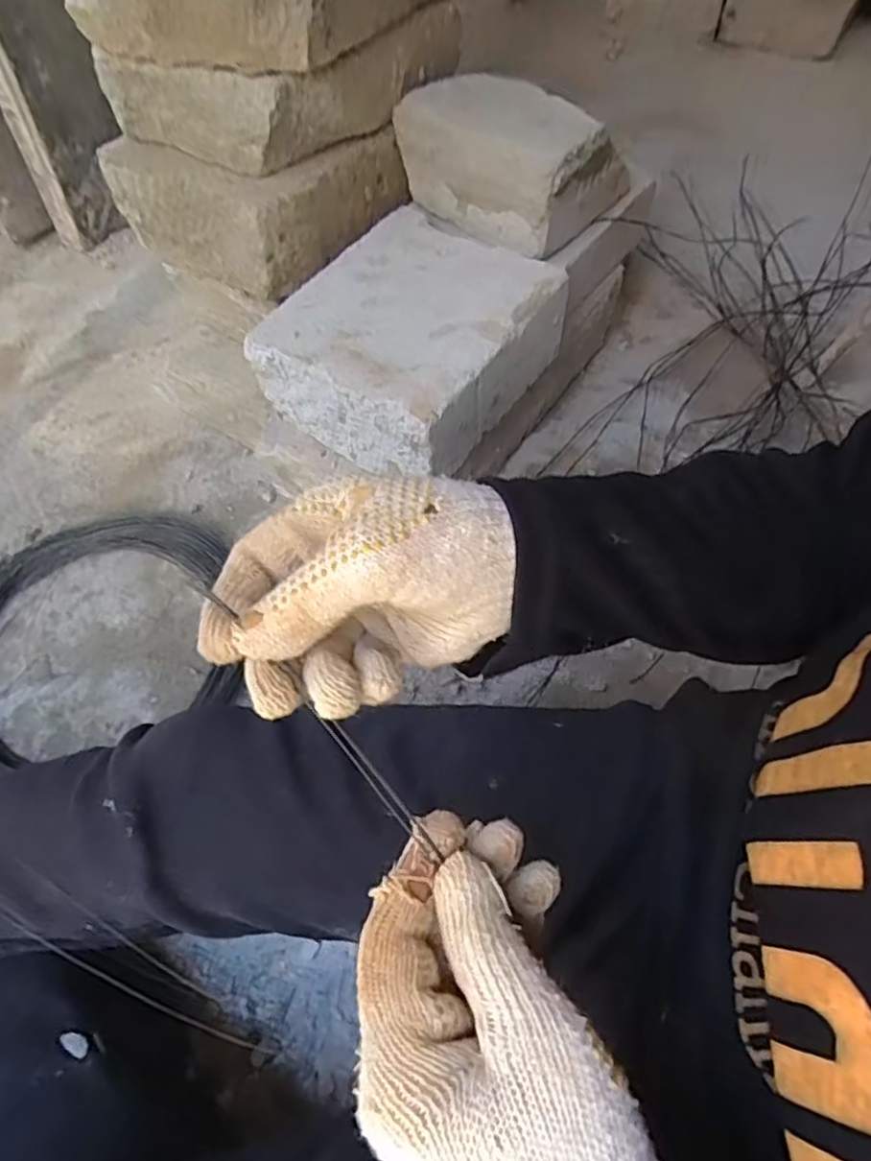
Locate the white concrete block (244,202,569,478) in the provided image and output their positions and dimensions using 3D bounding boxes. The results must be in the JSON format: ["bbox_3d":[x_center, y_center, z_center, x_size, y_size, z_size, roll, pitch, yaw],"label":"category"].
[{"bbox_3d":[-0.020,-0.227,0.632,0.207,0.092,0.225,29,65,19],"label":"white concrete block"}]

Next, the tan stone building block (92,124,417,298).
[{"bbox_3d":[-0.177,-0.404,0.668,0.210,0.093,0.197,29,66,18],"label":"tan stone building block"}]

